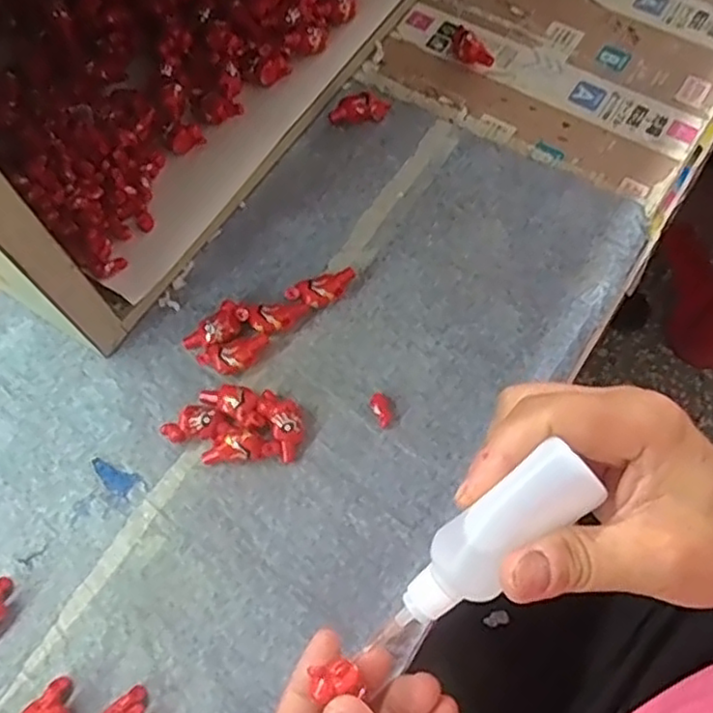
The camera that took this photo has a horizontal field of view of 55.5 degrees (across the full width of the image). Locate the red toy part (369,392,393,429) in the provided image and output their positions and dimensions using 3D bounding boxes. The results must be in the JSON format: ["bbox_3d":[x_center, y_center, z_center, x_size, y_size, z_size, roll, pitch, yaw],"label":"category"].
[{"bbox_3d":[0.014,0.027,0.352,0.011,0.007,0.019,-13,66,-3],"label":"red toy part"}]

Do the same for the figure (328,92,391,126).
[{"bbox_3d":[0.002,-0.157,0.431,0.038,0.017,0.014,-5,67,-1],"label":"figure"}]

